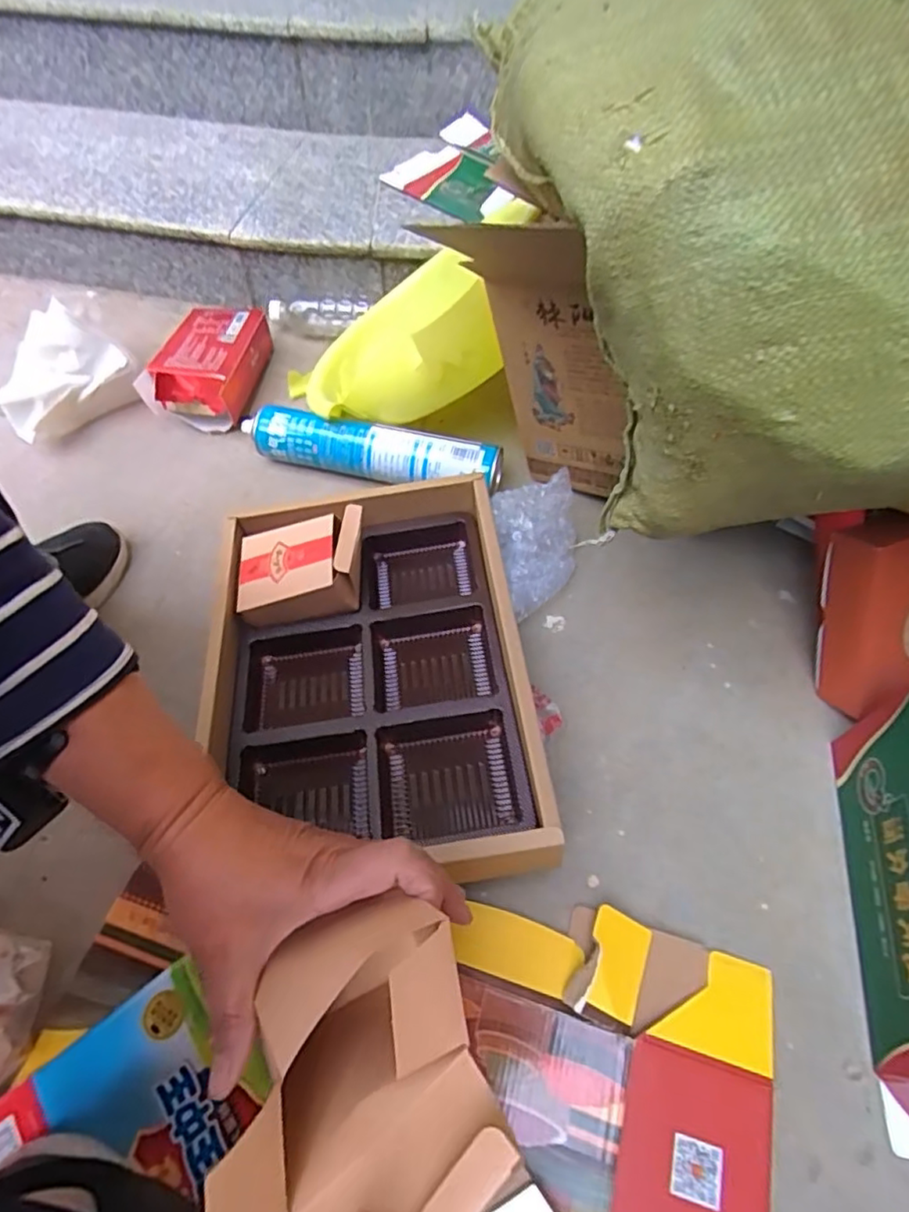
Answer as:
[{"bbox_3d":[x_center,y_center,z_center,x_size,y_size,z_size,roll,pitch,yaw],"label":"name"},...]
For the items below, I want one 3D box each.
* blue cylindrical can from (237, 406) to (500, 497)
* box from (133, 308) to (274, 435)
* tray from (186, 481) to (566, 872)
[{"bbox_3d":[-0.109,-0.184,0.737,0.324,0.062,0.055,13,58,8],"label":"blue cylindrical can"},{"bbox_3d":[-0.328,-0.328,0.823,0.110,0.072,0.199,3,58,2],"label":"box"},{"bbox_3d":[-0.081,0.054,0.554,0.256,0.109,0.370,-7,58,-5],"label":"tray"}]

